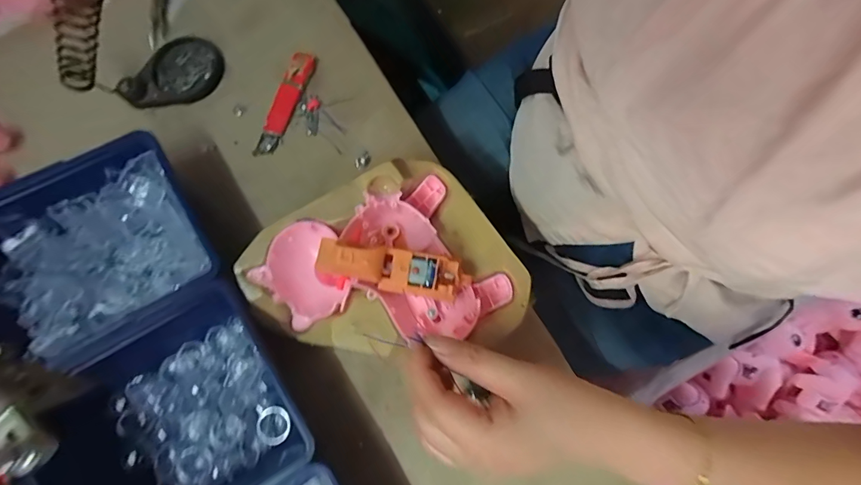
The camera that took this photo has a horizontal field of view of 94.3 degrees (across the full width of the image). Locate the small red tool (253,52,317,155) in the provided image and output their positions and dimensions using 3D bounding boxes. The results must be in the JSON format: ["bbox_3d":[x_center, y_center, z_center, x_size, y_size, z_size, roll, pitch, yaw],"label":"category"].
[{"bbox_3d":[-0.136,-0.129,0.371,0.022,0.008,0.104,22,85,5],"label":"small red tool"}]

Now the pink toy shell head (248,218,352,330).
[{"bbox_3d":[-0.092,0.025,0.304,0.065,0.028,0.070,-41,79,-7],"label":"pink toy shell head"}]

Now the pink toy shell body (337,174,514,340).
[{"bbox_3d":[-0.004,0.014,0.298,0.093,0.030,0.117,-33,78,-5],"label":"pink toy shell body"}]

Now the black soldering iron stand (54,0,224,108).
[{"bbox_3d":[-0.256,-0.165,0.336,0.111,0.108,0.060,-26,78,-3],"label":"black soldering iron stand"}]

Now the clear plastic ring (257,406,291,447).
[{"bbox_3d":[-0.121,0.141,0.308,0.025,0.008,0.027,-1,78,2],"label":"clear plastic ring"}]

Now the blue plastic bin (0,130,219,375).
[{"bbox_3d":[-0.257,0.008,0.308,0.159,0.052,0.132,-34,78,-5],"label":"blue plastic bin"}]

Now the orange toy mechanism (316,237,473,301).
[{"bbox_3d":[-0.021,0.018,0.260,0.101,0.027,0.027,11,72,-11],"label":"orange toy mechanism"}]

